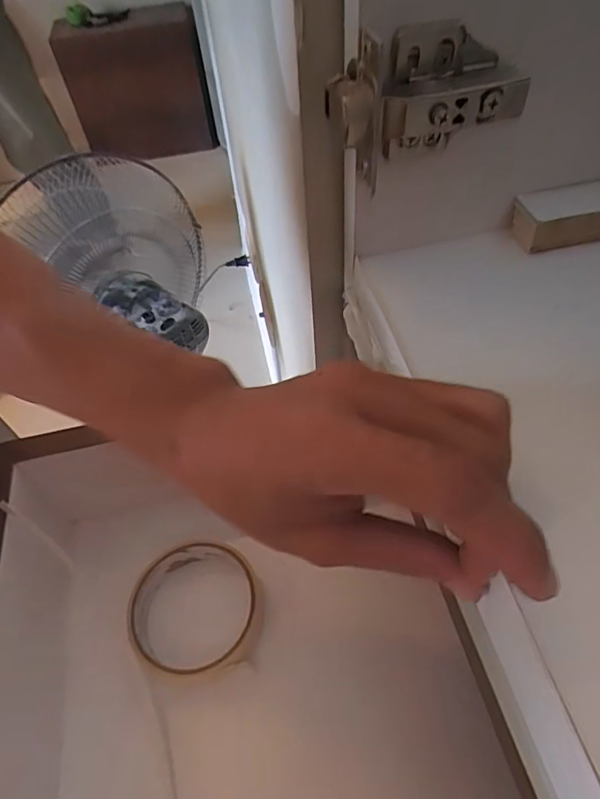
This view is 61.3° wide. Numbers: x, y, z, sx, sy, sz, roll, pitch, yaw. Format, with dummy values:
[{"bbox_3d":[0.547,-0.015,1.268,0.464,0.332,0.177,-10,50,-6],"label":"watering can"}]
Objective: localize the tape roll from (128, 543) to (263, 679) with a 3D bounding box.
[{"bbox_3d":[-0.069,0.140,0.340,0.086,0.026,0.082,-2,52,3],"label":"tape roll"}]

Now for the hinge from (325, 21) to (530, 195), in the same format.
[{"bbox_3d":[0.055,-0.132,0.227,0.079,0.055,0.035,-19,53,-10],"label":"hinge"}]

